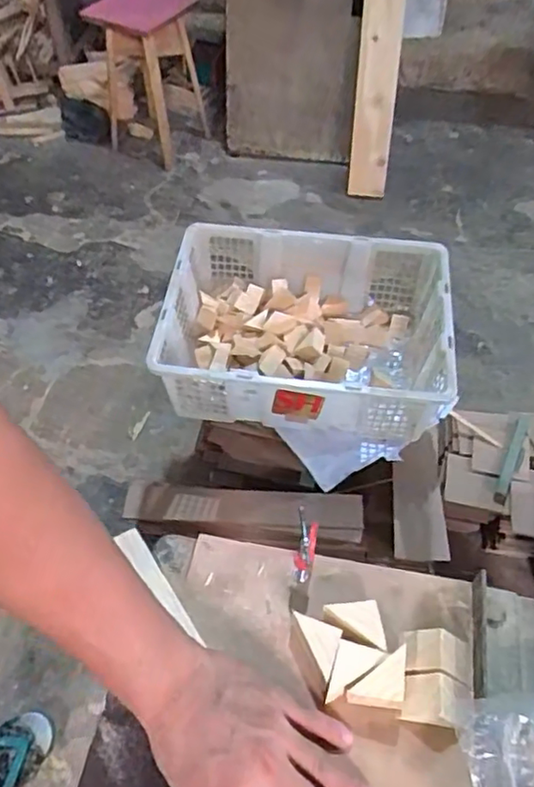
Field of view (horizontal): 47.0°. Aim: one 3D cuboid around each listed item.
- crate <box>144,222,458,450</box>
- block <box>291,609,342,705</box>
[{"bbox_3d":[0.073,-0.118,1.110,0.478,0.192,0.377,4,52,4],"label":"crate"},{"bbox_3d":[0.034,0.215,0.500,0.040,0.025,0.057,13,53,11],"label":"block"}]

